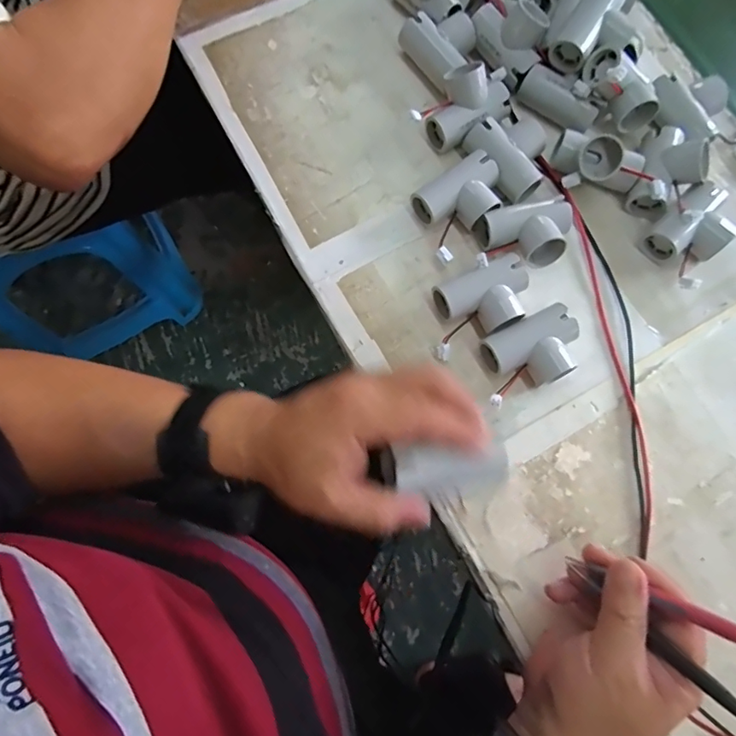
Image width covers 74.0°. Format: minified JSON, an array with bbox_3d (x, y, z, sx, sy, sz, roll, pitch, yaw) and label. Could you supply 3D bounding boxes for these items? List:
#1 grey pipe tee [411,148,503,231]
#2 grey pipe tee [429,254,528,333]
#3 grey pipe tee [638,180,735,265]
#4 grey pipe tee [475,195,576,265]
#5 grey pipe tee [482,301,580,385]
[{"bbox_3d":[0.082,-0.146,0.425,0.074,0.030,0.053,-36,81,-10],"label":"grey pipe tee"},{"bbox_3d":[0.097,-0.054,0.402,0.074,0.031,0.052,-22,79,-7],"label":"grey pipe tee"},{"bbox_3d":[0.285,-0.123,0.425,0.057,0.038,0.077,44,79,8],"label":"grey pipe tee"},{"bbox_3d":[0.136,-0.116,0.416,0.080,0.039,0.053,-8,77,-4],"label":"grey pipe tee"},{"bbox_3d":[0.135,-0.013,0.393,0.074,0.035,0.053,-26,79,-8],"label":"grey pipe tee"}]

